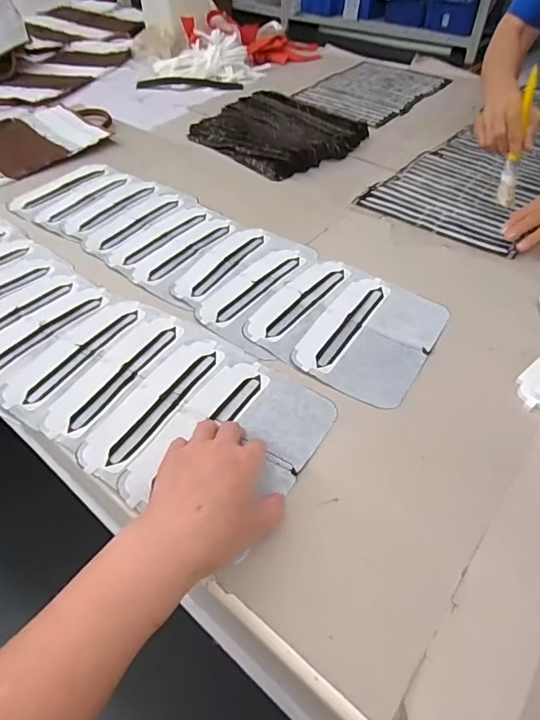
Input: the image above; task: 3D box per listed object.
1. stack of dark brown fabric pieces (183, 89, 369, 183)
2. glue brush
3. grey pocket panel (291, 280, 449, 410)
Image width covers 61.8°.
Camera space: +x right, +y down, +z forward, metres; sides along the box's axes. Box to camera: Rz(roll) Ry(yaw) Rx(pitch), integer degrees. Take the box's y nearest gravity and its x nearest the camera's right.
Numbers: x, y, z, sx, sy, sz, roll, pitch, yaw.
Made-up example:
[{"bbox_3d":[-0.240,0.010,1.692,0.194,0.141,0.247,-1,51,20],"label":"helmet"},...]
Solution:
[{"bbox_3d":[0.017,-0.454,0.888,0.261,0.039,0.285,-35,56,-29],"label":"stack of dark brown fabric pieces"},{"bbox_3d":[0.356,-0.314,0.646,0.020,0.179,0.021,3,25,3],"label":"glue brush"},{"bbox_3d":[0.121,-0.030,0.525,0.126,0.005,0.188,26,52,23],"label":"grey pocket panel"}]

